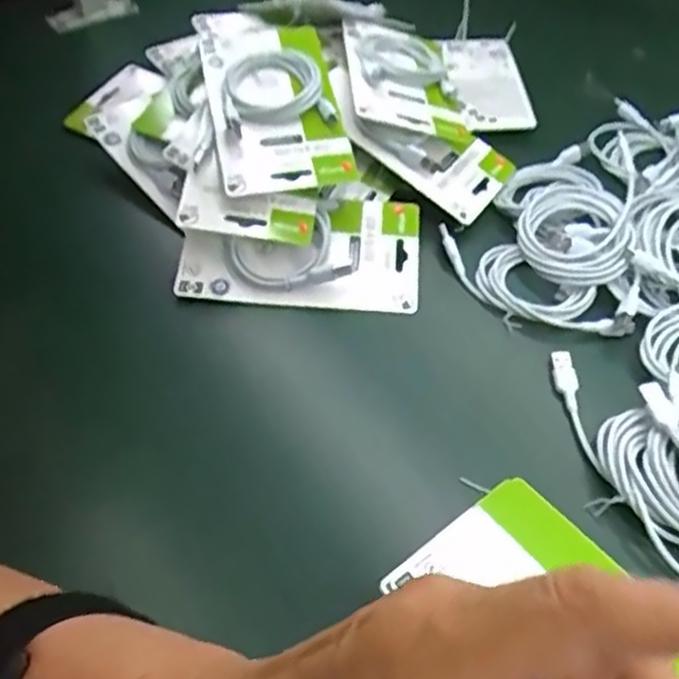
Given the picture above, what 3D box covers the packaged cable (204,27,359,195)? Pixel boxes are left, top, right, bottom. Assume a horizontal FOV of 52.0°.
[{"bbox_3d":[-0.052,-0.188,0.553,0.099,0.024,0.166,-10,69,-7],"label":"packaged cable"}]

